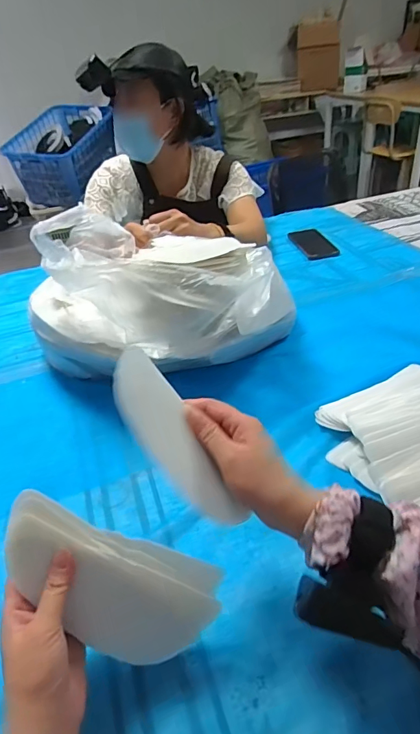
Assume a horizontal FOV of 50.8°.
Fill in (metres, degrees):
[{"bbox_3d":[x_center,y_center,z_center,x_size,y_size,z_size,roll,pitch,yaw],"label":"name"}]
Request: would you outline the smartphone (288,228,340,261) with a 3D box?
[{"bbox_3d":[0.253,-0.309,1.103,0.084,0.009,0.183,-13,38,-7],"label":"smartphone"}]

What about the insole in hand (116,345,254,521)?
[{"bbox_3d":[-0.029,0.062,0.364,0.053,0.165,0.009,-26,-5,-40],"label":"insole in hand"}]

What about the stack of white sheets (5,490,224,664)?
[{"bbox_3d":[-0.082,0.176,0.353,0.087,0.180,0.016,-64,15,-9],"label":"stack of white sheets"}]

